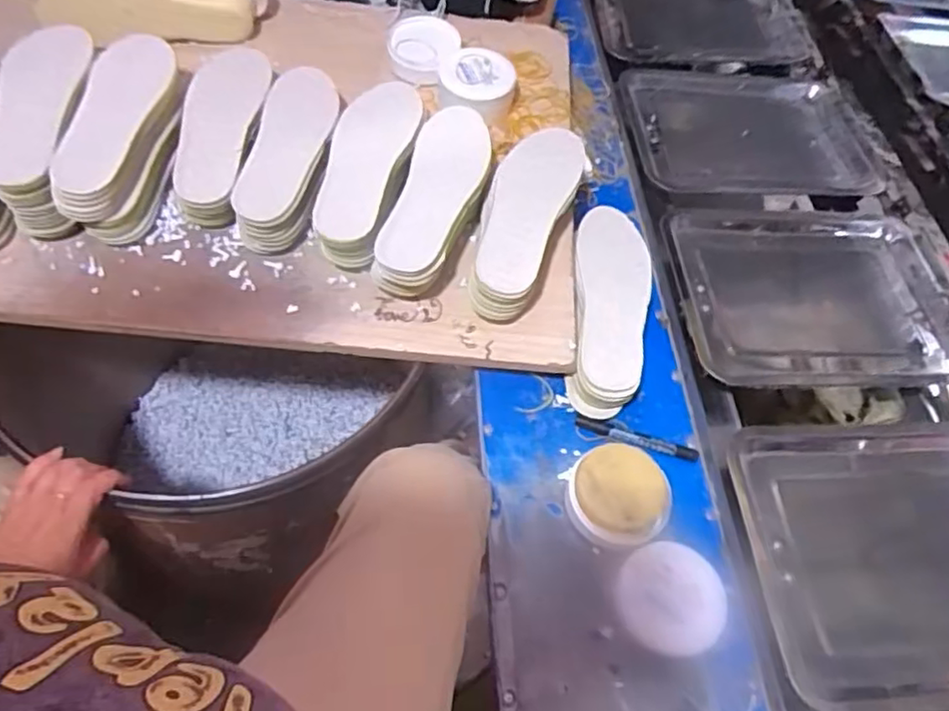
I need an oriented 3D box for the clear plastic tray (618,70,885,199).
[{"bbox_3d":[0.408,-0.341,0.963,0.349,0.020,0.278,2,58,-7],"label":"clear plastic tray"}]

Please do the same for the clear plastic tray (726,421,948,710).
[{"bbox_3d":[0.440,0.194,0.632,0.335,0.035,0.264,0,58,-8],"label":"clear plastic tray"}]

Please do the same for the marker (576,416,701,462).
[{"bbox_3d":[0.177,0.091,0.702,0.132,0.011,0.017,17,58,3],"label":"marker"}]

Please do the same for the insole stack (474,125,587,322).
[{"bbox_3d":[0.058,-0.160,0.740,0.098,0.061,0.268,16,61,2],"label":"insole stack"}]

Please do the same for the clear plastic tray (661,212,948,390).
[{"bbox_3d":[0.425,-0.077,0.801,0.351,0.026,0.266,1,58,-7],"label":"clear plastic tray"}]

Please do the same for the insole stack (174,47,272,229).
[{"bbox_3d":[-0.298,-0.272,0.767,0.086,0.061,0.271,6,61,-3],"label":"insole stack"}]

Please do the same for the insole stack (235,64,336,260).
[{"bbox_3d":[-0.213,-0.239,0.756,0.088,0.067,0.259,9,61,-1],"label":"insole stack"}]

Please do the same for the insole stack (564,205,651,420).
[{"bbox_3d":[0.158,-0.061,0.754,0.086,0.066,0.273,6,60,2],"label":"insole stack"}]

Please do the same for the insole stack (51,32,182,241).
[{"bbox_3d":[-0.406,-0.261,0.763,0.103,0.085,0.278,-2,61,-7],"label":"insole stack"}]

